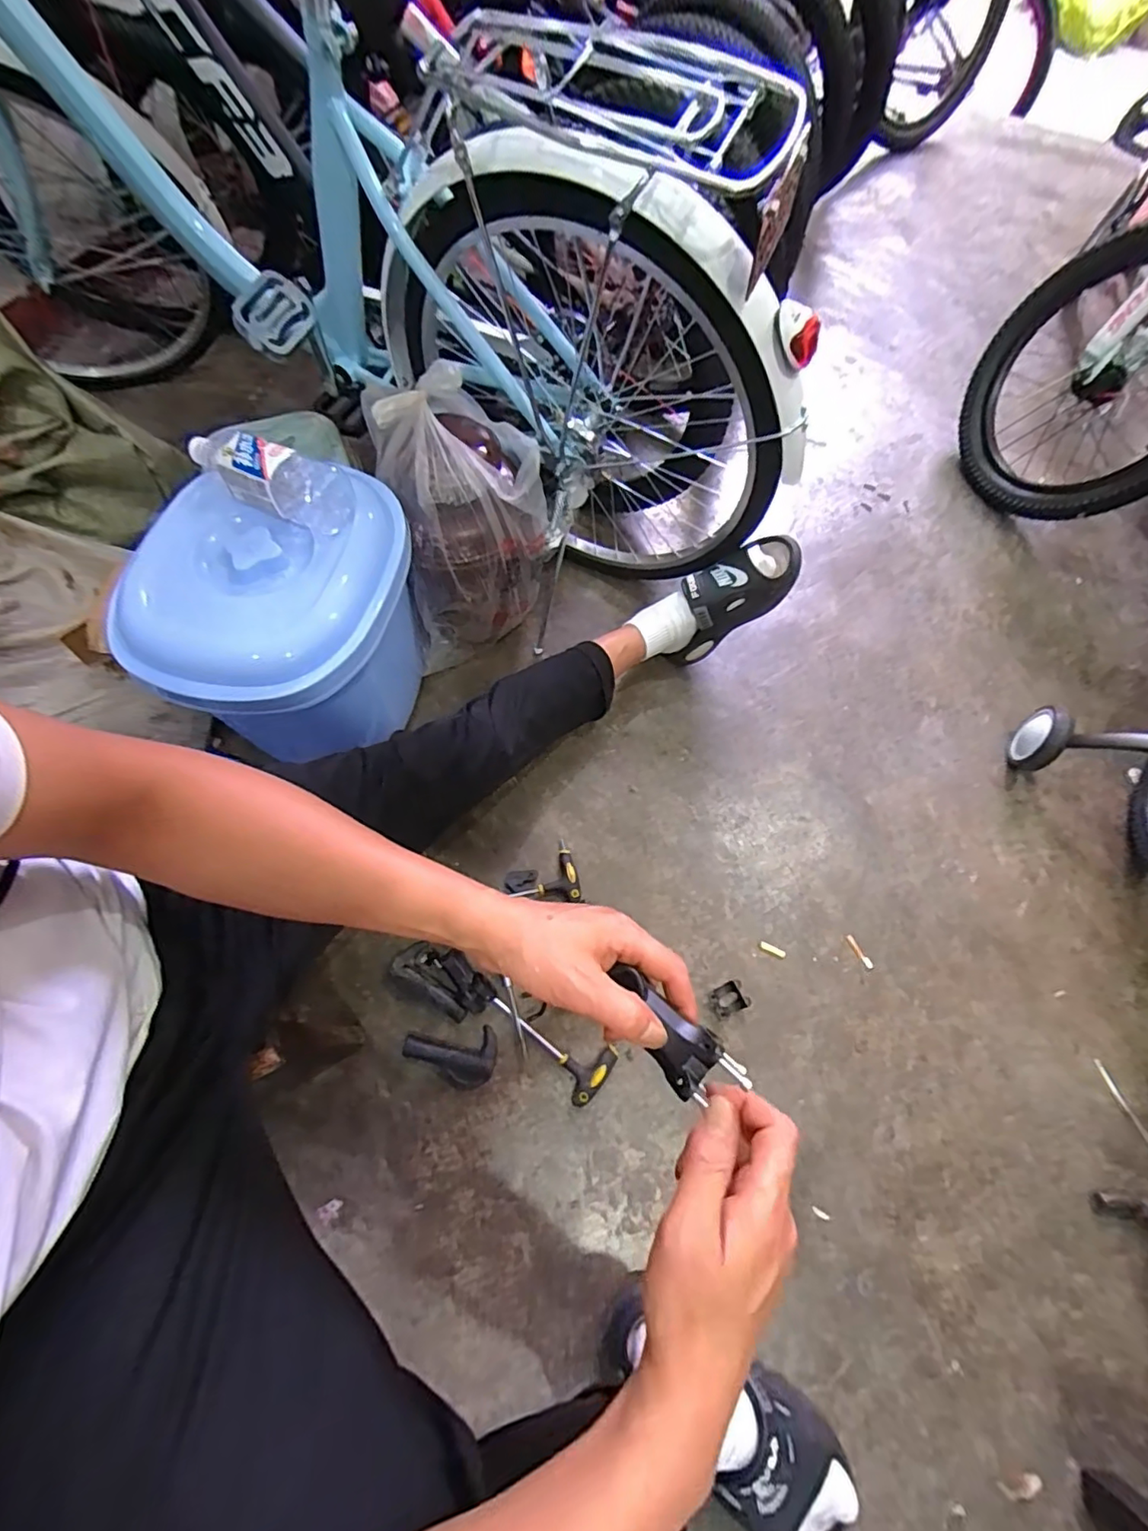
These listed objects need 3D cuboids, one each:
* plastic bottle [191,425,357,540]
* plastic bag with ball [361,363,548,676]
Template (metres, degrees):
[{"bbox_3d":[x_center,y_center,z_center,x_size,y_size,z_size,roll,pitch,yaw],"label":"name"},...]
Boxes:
[{"bbox_3d":[-0.368,-0.351,0.686,0.207,0.063,0.064,23,67,-4],"label":"plastic bottle"},{"bbox_3d":[-0.157,-0.352,0.863,0.215,0.387,0.195,-9,67,-5],"label":"plastic bag with ball"}]

